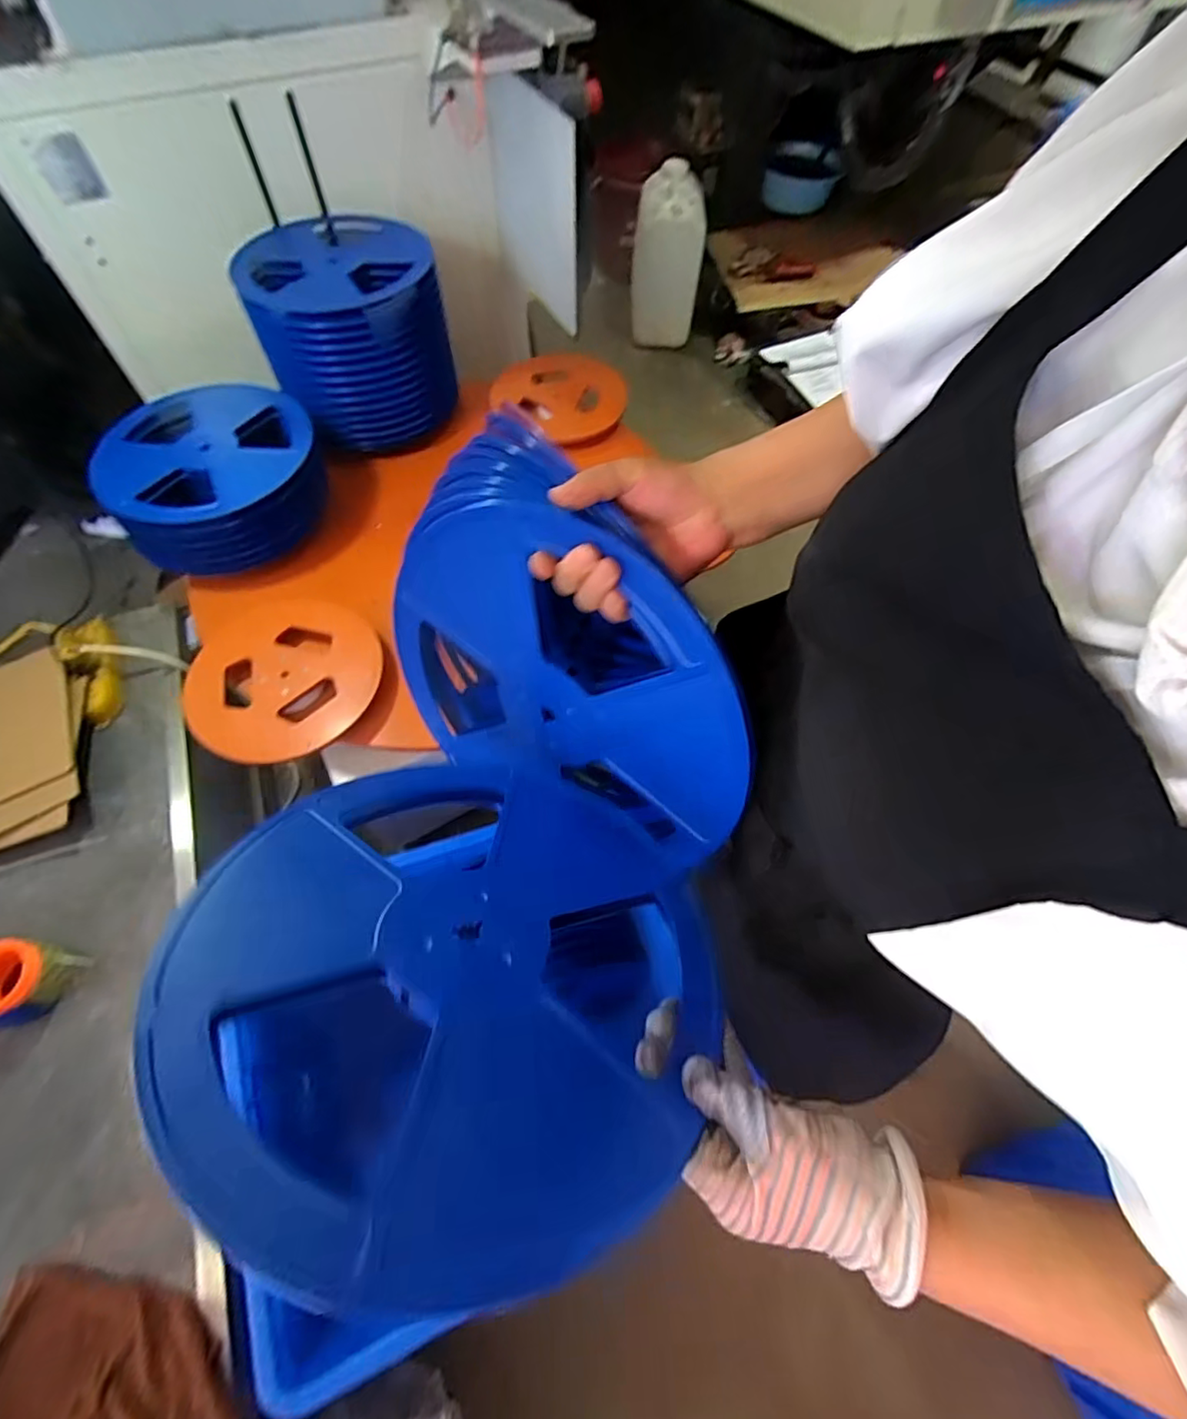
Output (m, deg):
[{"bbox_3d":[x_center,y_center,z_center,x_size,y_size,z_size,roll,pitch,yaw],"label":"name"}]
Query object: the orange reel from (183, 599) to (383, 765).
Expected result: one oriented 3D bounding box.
[{"bbox_3d":[-0.453,-0.052,0.882,0.263,0.045,0.278,-17,63,-11],"label":"orange reel"}]

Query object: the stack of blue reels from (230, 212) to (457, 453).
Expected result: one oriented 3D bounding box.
[{"bbox_3d":[-0.451,-0.710,1.116,0.321,0.243,0.338,-25,65,-15],"label":"stack of blue reels"}]

